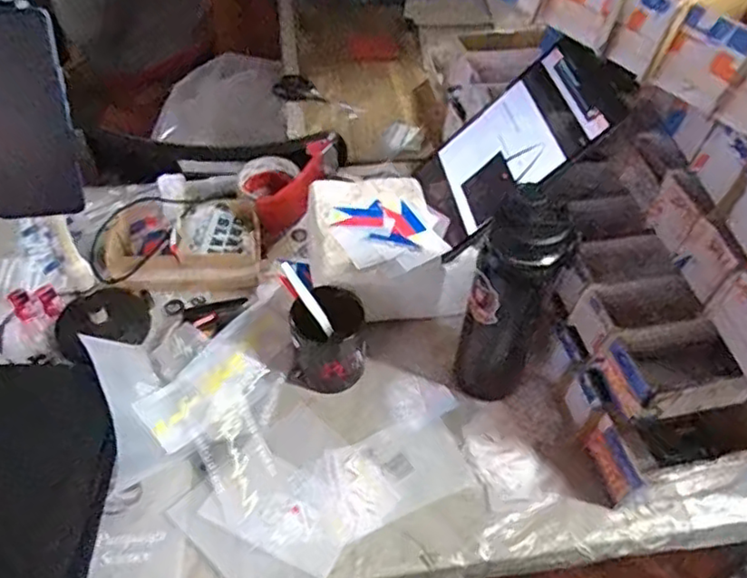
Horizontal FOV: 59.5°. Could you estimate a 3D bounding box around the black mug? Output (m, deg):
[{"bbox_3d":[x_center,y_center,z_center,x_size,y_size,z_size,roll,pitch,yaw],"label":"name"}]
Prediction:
[{"bbox_3d":[-0.050,0.058,0.731,0.084,0.096,0.081,1,49,-2],"label":"black mug"}]

